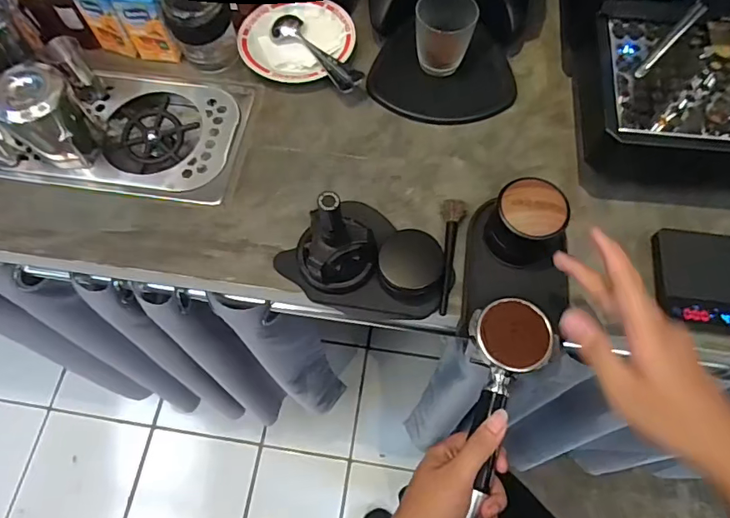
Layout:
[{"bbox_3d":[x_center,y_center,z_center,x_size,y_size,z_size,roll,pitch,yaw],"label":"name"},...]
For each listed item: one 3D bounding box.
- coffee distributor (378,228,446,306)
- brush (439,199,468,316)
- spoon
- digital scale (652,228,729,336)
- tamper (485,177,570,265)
[{"bbox_3d":[0.046,0.006,0.466,0.063,0.038,0.056,1,67,2],"label":"coffee distributor"},{"bbox_3d":[0.085,-0.003,0.492,0.025,0.018,0.124,8,67,4],"label":"brush"},{"bbox_3d":[-0.057,-0.248,0.581,0.034,0.011,0.143,-39,71,-14],"label":"spoon"},{"bbox_3d":[0.332,0.020,0.464,0.098,0.023,0.096,5,67,3],"label":"digital scale"},{"bbox_3d":[0.157,-0.034,0.467,0.071,0.062,0.064,36,72,15],"label":"tamper"}]

